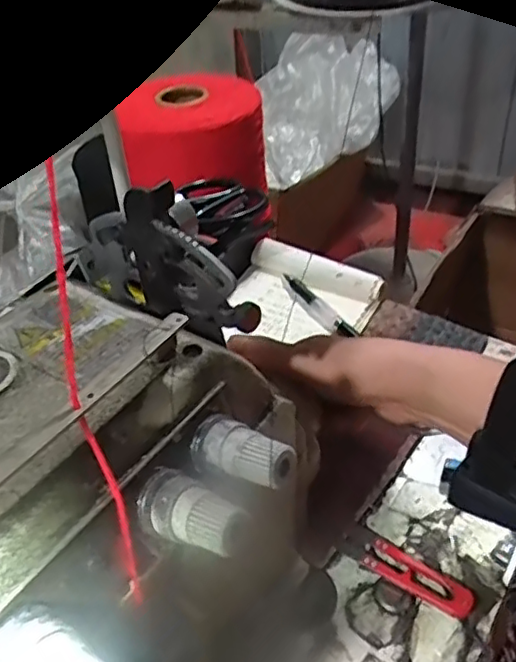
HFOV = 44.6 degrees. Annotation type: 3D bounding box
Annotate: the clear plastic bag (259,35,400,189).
[{"bbox_3d":[0.201,-0.635,1.777,0.371,0.291,0.336,4,40,8],"label":"clear plastic bag"}]

